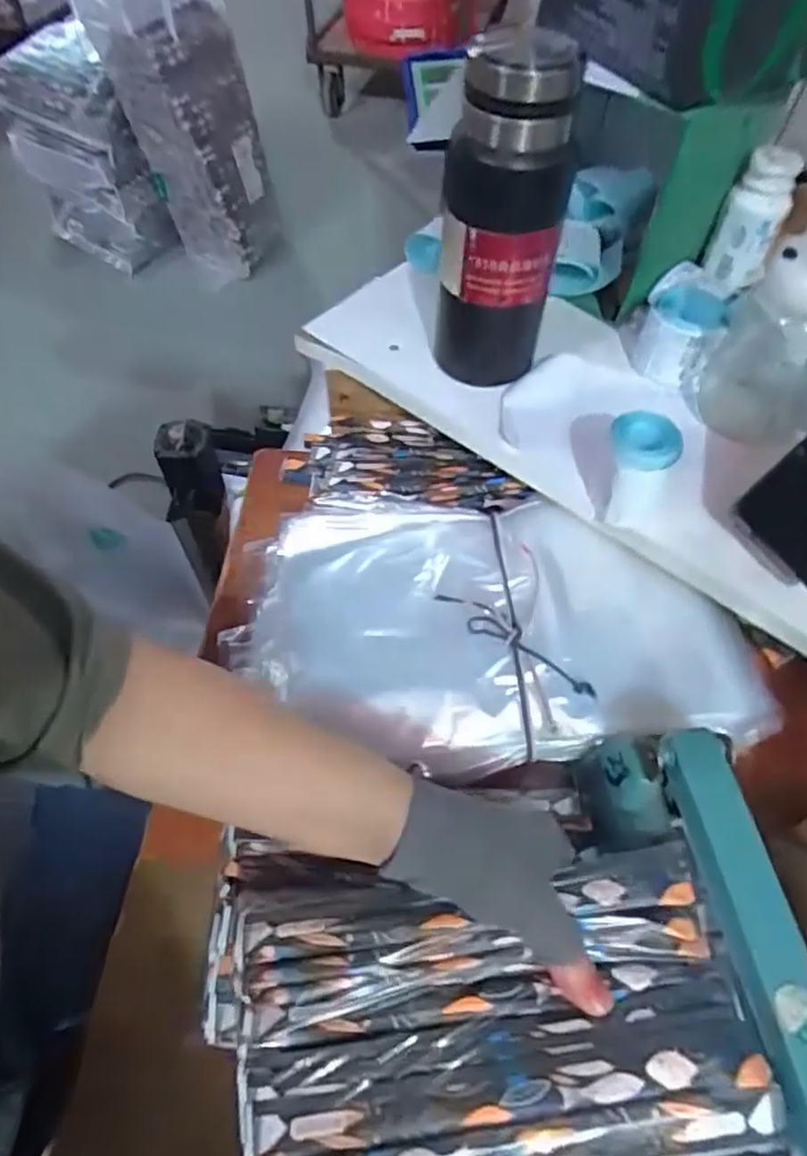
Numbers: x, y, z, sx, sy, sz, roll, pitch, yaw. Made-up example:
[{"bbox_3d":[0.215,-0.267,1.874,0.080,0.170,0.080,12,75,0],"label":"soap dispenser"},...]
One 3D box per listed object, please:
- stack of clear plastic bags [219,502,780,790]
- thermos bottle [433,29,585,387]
[{"bbox_3d":[0.073,0.048,0.501,0.395,0.076,0.200,2,58,0],"label":"stack of clear plastic bags"},{"bbox_3d":[0.064,-0.234,0.459,0.077,0.215,0.059,-1,58,-2],"label":"thermos bottle"}]

